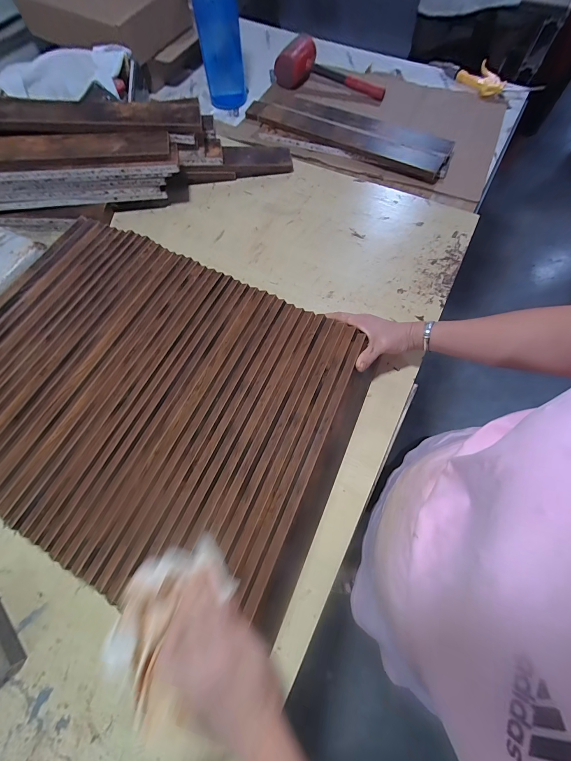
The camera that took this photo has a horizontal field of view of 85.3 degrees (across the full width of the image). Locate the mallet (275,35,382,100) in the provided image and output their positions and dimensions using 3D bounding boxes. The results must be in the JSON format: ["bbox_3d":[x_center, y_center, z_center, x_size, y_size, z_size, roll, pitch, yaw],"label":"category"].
[{"bbox_3d":[0.128,-0.906,0.913,0.332,0.090,0.119,33,71,15],"label":"mallet"}]

